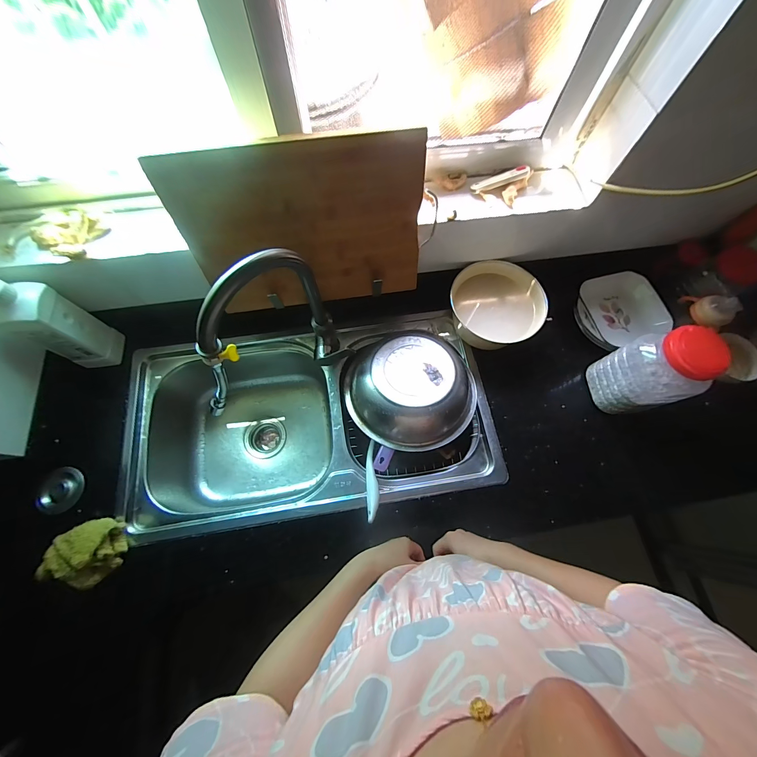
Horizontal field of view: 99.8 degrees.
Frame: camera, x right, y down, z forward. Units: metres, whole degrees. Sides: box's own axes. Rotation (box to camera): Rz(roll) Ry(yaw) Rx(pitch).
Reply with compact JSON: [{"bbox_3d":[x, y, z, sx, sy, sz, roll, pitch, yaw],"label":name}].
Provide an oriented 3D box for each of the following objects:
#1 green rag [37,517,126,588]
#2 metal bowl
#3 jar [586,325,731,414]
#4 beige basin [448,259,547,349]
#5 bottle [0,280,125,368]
[{"bbox_3d":[-0.545,0.324,0.584,0.138,0.054,0.106,-11,71,-5],"label":"green rag"},{"bbox_3d":[0.074,0.032,0.666,0.248,0.107,0.228,0,71,-1],"label":"metal bowl"},{"bbox_3d":[0.520,-0.010,0.619,0.095,0.220,0.124,-16,72,-7],"label":"jar"},{"bbox_3d":[0.259,-0.152,0.729,0.196,0.107,0.193,0,71,-1],"label":"beige basin"},{"bbox_3d":[-0.609,-0.108,0.592,0.062,0.271,0.084,-3,71,-2],"label":"bottle"}]

